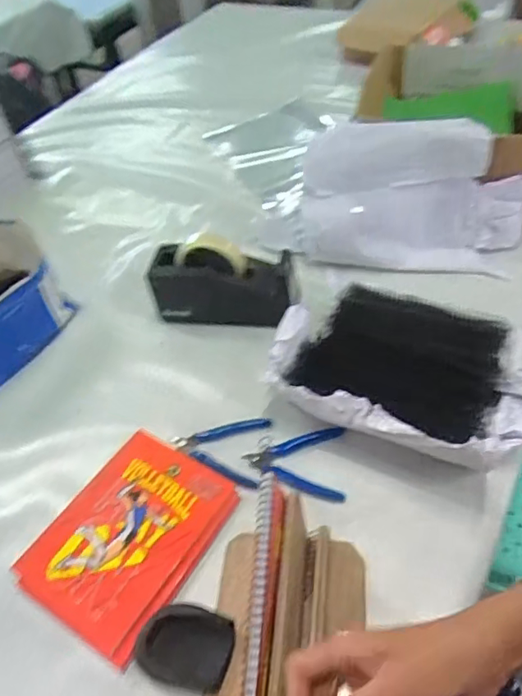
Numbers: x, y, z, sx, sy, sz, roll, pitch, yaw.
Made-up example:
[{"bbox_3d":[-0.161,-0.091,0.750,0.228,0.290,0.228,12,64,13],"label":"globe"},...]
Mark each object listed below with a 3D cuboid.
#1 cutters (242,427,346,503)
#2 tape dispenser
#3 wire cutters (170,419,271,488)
[{"bbox_3d":[0.038,0.131,0.618,0.114,0.011,0.085,0,49,8],"label":"cutters"},{"bbox_3d":[-0.053,-0.105,0.770,0.199,0.108,0.089,4,50,11],"label":"tape dispenser"},{"bbox_3d":[-0.053,0.121,0.649,0.117,0.013,0.089,5,50,12],"label":"wire cutters"}]

